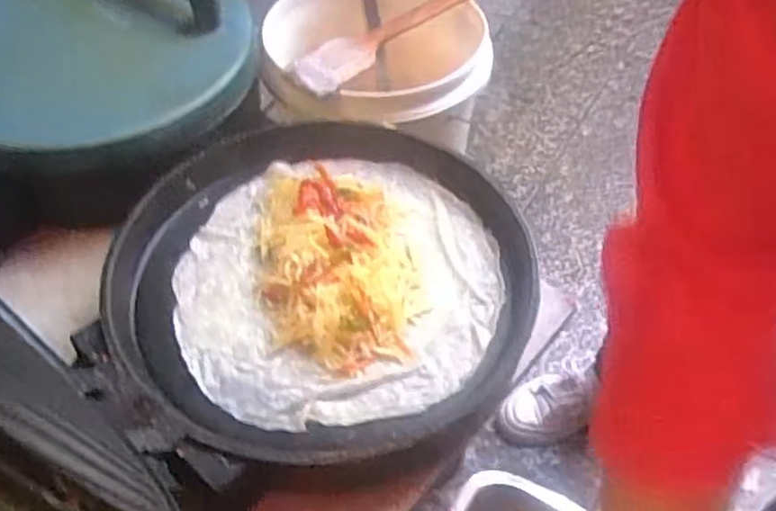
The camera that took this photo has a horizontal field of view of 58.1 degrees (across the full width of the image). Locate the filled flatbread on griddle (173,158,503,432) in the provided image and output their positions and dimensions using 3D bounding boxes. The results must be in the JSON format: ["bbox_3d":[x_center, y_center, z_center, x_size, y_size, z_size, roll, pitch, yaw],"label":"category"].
[{"bbox_3d":[-0.042,0.012,0.603,0.280,0.033,0.284,-9,49,-7],"label":"filled flatbread on griddle"}]

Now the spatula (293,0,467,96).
[{"bbox_3d":[-0.002,-0.253,0.789,0.055,0.025,0.261,32,56,25],"label":"spatula"}]

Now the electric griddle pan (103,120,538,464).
[{"bbox_3d":[-0.054,0.017,0.597,0.347,0.045,0.345,0,49,0],"label":"electric griddle pan"}]

